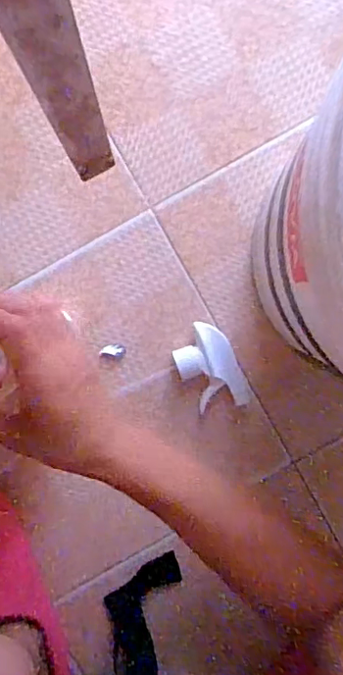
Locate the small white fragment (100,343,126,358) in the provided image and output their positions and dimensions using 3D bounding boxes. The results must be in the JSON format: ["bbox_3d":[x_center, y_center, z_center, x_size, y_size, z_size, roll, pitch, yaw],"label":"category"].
[{"bbox_3d":[-0.060,0.013,0.564,0.025,0.006,0.015,10,93,-3],"label":"small white fragment"}]

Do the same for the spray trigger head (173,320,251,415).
[{"bbox_3d":[0.040,0.033,0.558,0.057,0.029,0.092,-30,94,-1],"label":"spray trigger head"}]

